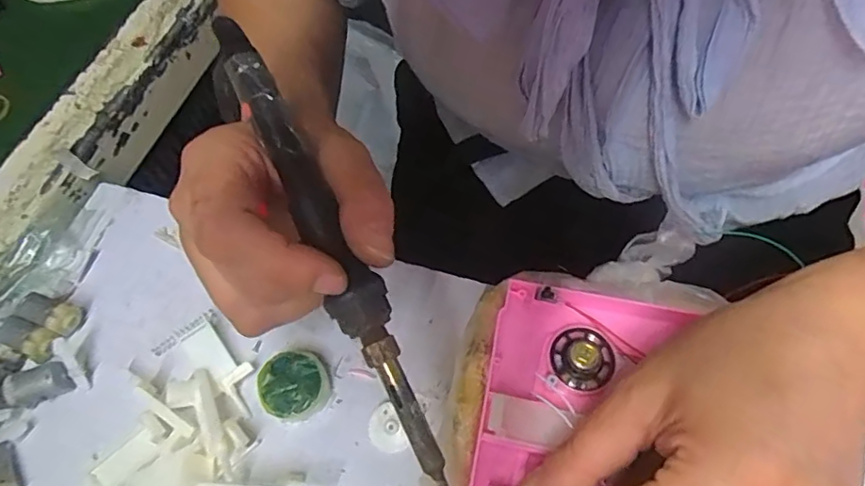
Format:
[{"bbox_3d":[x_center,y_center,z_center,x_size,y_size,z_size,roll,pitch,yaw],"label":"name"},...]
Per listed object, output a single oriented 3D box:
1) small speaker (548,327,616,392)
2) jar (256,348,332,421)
[{"bbox_3d":[0.067,0.051,0.240,0.027,0.012,0.028,-1,60,2],"label":"small speaker"},{"bbox_3d":[-0.070,0.072,0.271,0.032,0.019,0.032,-1,60,2],"label":"jar"}]

